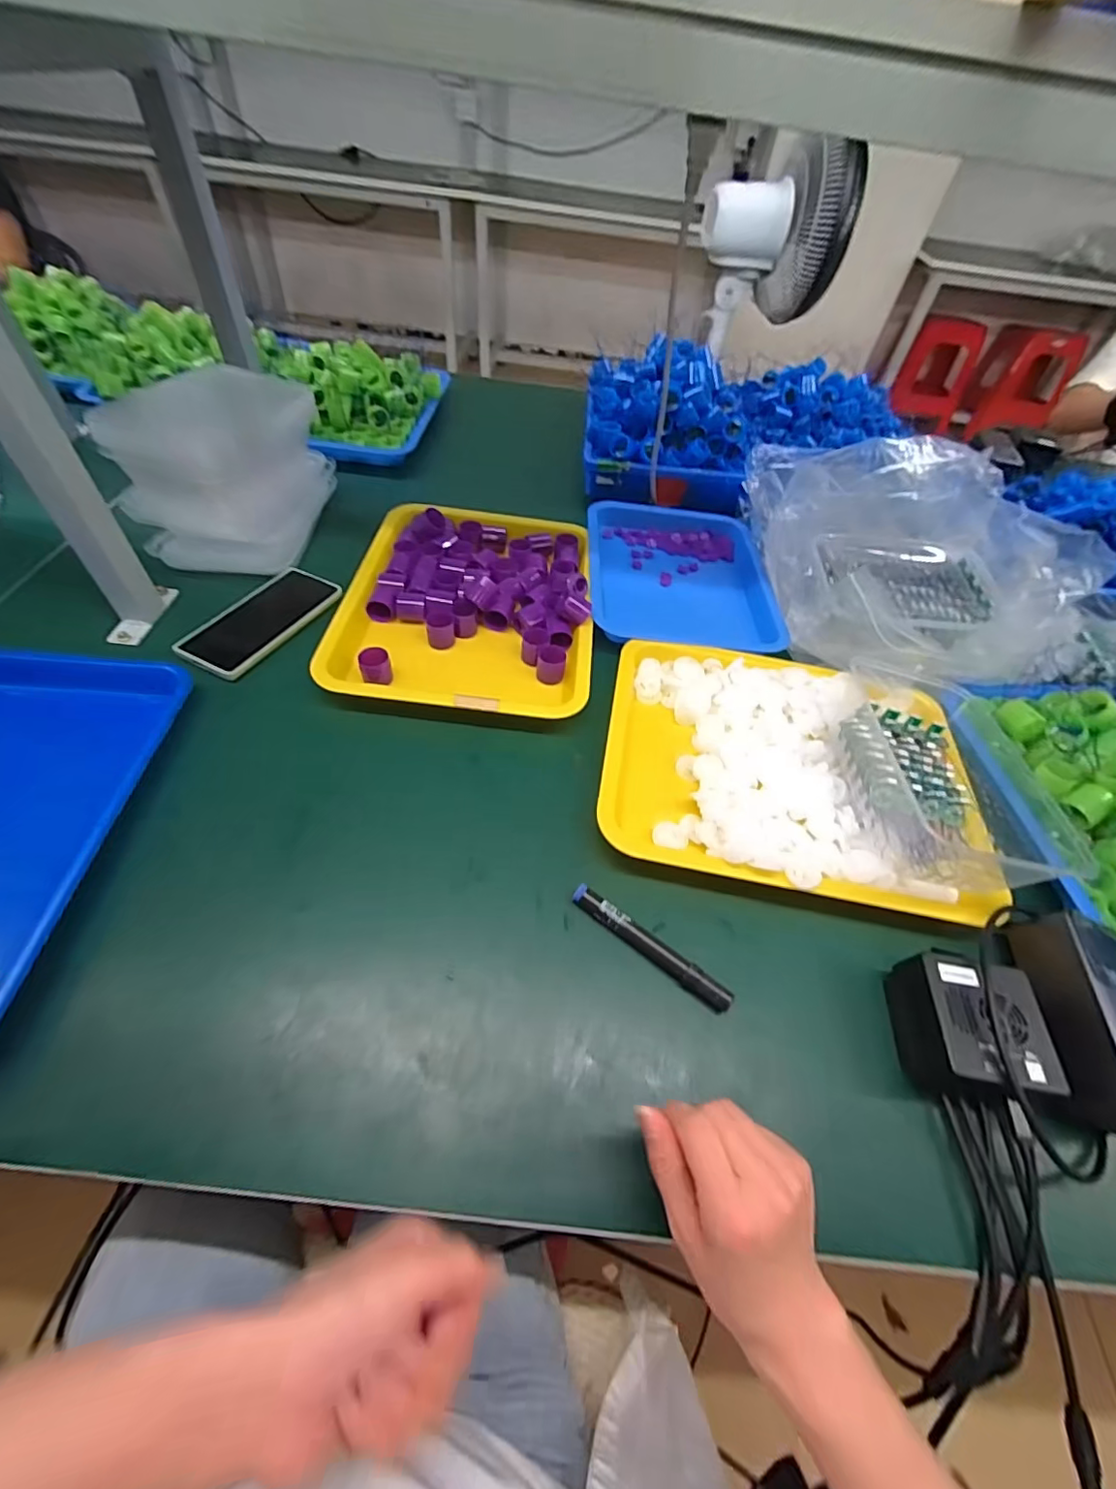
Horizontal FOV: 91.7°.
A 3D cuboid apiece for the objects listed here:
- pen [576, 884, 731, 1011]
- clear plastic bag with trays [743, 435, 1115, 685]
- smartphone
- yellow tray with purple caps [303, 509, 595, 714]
[{"bbox_3d":[0.067,0.147,0.397,0.128,0.015,0.016,33,56,18],"label":"pen"},{"bbox_3d":[0.417,-0.206,0.621,0.325,0.139,0.331,0,53,-7],"label":"clear plastic bag with trays"},{"bbox_3d":[-0.307,-0.129,0.563,0.079,0.013,0.165,27,52,14],"label":"smartphone"},{"bbox_3d":[-0.094,-0.156,0.591,0.257,0.039,0.314,5,53,-3],"label":"yellow tray with purple caps"}]

